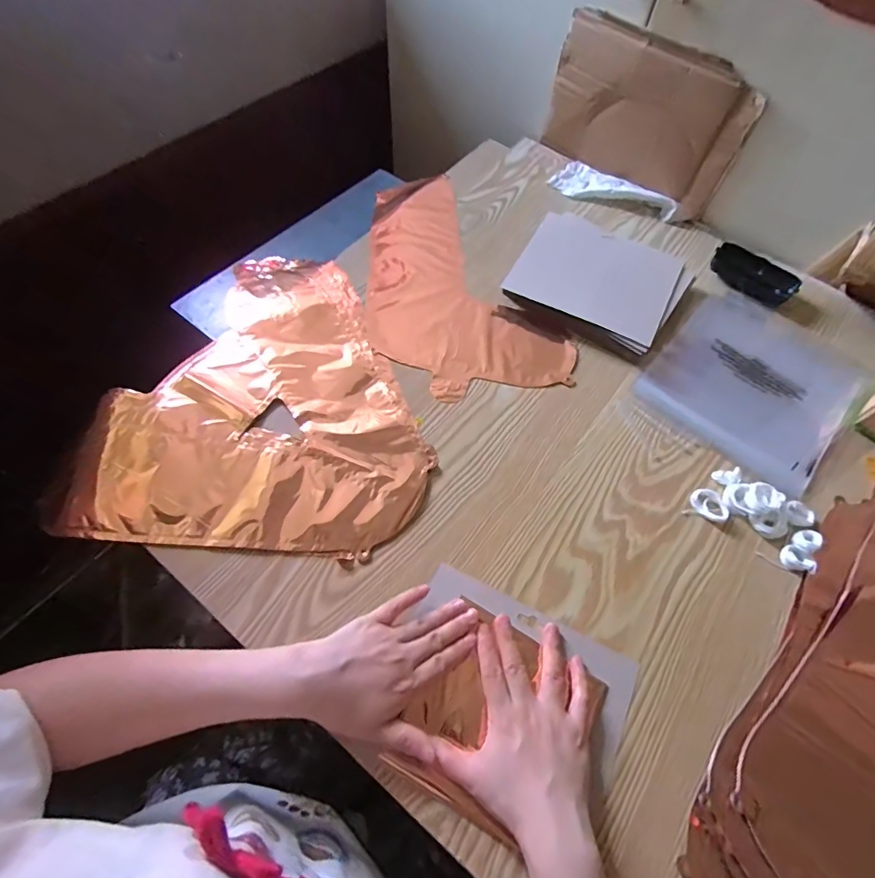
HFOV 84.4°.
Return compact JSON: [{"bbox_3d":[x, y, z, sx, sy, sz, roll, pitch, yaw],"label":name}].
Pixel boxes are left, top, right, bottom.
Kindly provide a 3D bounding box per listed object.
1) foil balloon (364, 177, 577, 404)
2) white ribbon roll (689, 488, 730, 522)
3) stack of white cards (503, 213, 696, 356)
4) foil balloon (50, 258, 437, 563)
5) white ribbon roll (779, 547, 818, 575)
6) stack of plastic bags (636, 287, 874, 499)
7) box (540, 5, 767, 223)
[{"bbox_3d":[-0.008,-0.203,0.630,0.213,0.028,0.412,-22,66,-14],"label":"foil balloon"},{"bbox_3d":[0.273,0.067,0.484,0.037,0.009,0.026,34,66,14],"label":"white ribbon roll"},{"bbox_3d":[0.206,-0.209,0.620,0.199,0.018,0.151,32,75,16],"label":"stack of white cards"},{"bbox_3d":[-0.181,-0.066,0.533,0.344,0.008,0.375,5,62,-1],"label":"foil balloon"},{"bbox_3d":[0.343,0.115,0.460,0.030,0.008,0.023,9,62,2],"label":"white ribbon roll"},{"bbox_3d":[0.375,-0.071,0.570,0.203,0.014,0.245,39,67,16],"label":"stack of plastic bags"},{"bbox_3d":[0.278,-0.438,0.660,0.268,0.166,0.029,37,66,15],"label":"box"}]

